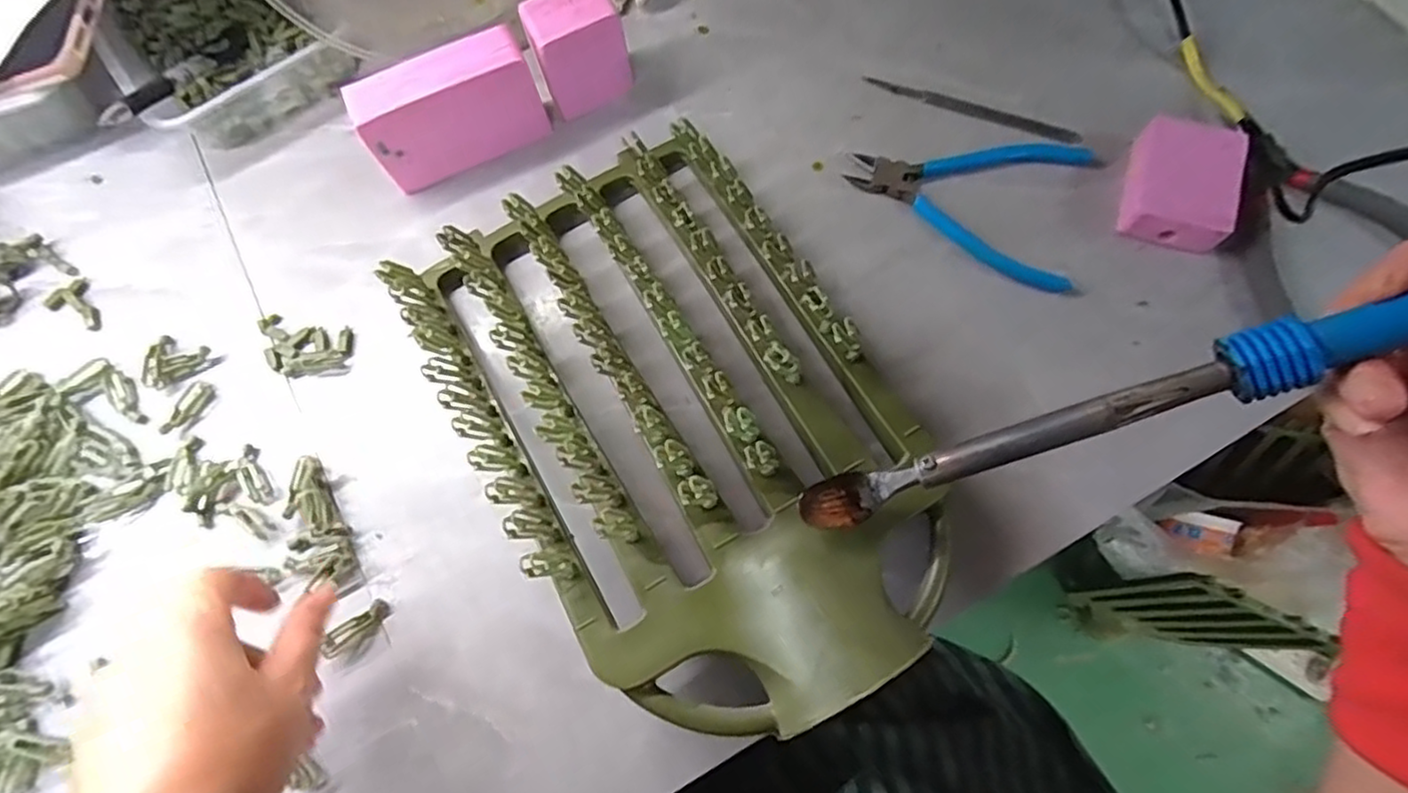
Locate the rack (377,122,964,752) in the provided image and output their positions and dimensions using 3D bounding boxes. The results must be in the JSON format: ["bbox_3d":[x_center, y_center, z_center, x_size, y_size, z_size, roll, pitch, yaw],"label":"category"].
[{"bbox_3d":[-0.011,0.011,0.365,0.205,0.069,0.312,-32,74,-8],"label":"rack"}]

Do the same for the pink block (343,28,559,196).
[{"bbox_3d":[-0.162,-0.184,0.441,0.108,0.073,0.036,-27,73,-7],"label":"pink block"}]

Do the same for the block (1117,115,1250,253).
[{"bbox_3d":[0.295,-0.133,0.418,0.058,0.030,0.084,21,74,8],"label":"block"}]

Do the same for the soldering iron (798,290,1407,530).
[{"bbox_3d":[0.169,0.003,0.268,0.279,0.022,0.023,-23,70,24],"label":"soldering iron"}]

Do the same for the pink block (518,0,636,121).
[{"bbox_3d":[-0.081,-0.227,0.444,0.057,0.069,0.035,-25,73,-6],"label":"pink block"}]

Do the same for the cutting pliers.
[{"bbox_3d":[0.171,-0.132,0.439,0.147,0.020,0.111,15,73,7],"label":"cutting pliers"}]

